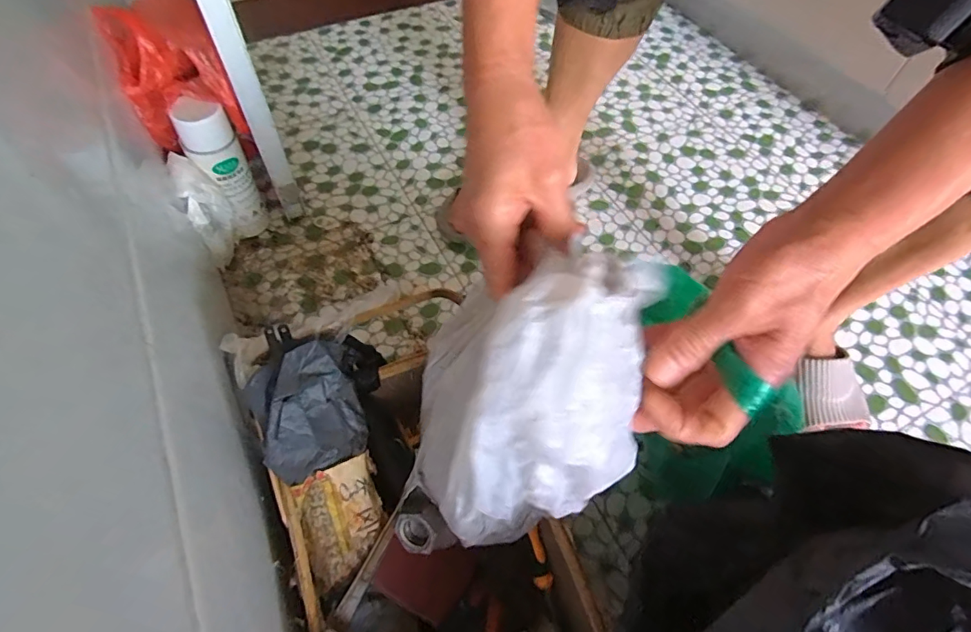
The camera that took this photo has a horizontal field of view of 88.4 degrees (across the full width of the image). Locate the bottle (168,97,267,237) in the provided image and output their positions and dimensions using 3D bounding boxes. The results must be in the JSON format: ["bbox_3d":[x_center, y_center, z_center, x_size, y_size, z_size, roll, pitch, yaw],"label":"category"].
[{"bbox_3d":[-0.346,-0.188,0.672,0.046,0.205,0.055,29,60,15],"label":"bottle"}]

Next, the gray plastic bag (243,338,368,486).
[{"bbox_3d":[-0.151,0.077,0.440,0.100,0.045,0.106,-13,88,-50],"label":"gray plastic bag"}]

